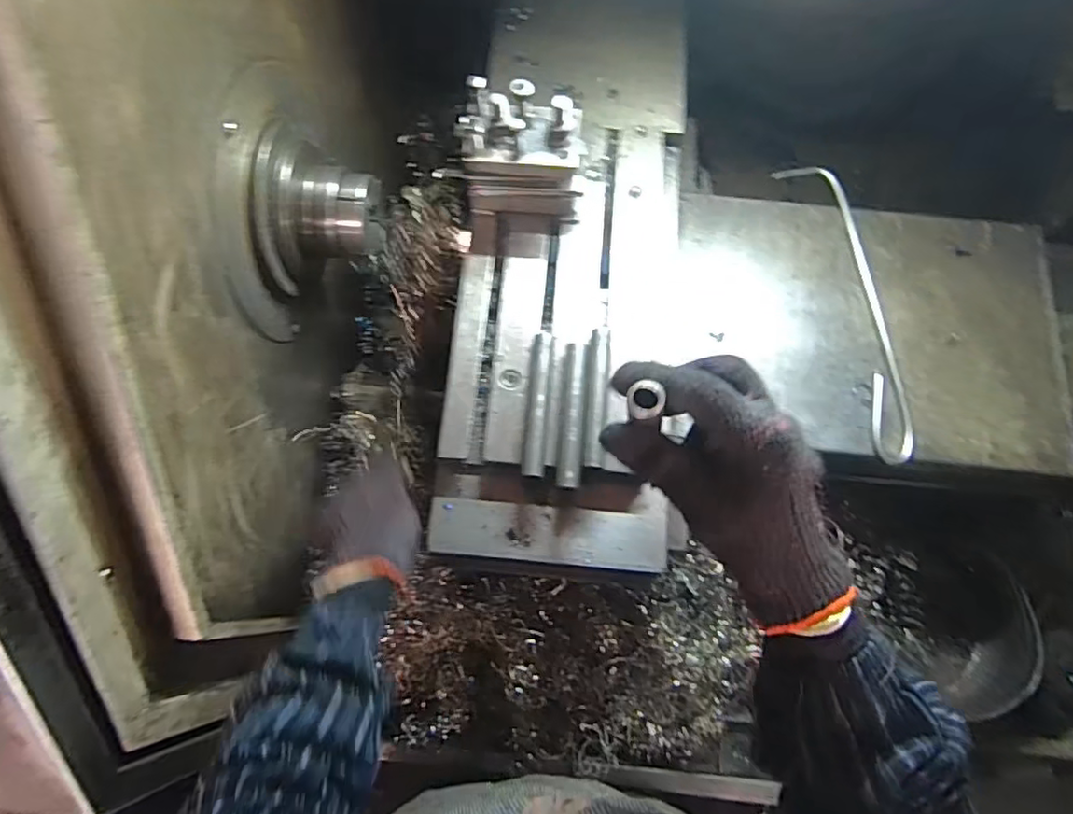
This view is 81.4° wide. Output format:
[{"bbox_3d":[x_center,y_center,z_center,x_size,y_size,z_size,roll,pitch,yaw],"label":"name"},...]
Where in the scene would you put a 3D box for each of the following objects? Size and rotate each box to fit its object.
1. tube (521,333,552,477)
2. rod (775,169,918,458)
[{"bbox_3d":[0.001,-0.002,0.527,0.018,0.014,0.123,3,73,2],"label":"tube"},{"bbox_3d":[0.333,-0.109,0.652,0.060,0.018,0.340,-10,73,-2],"label":"rod"}]

